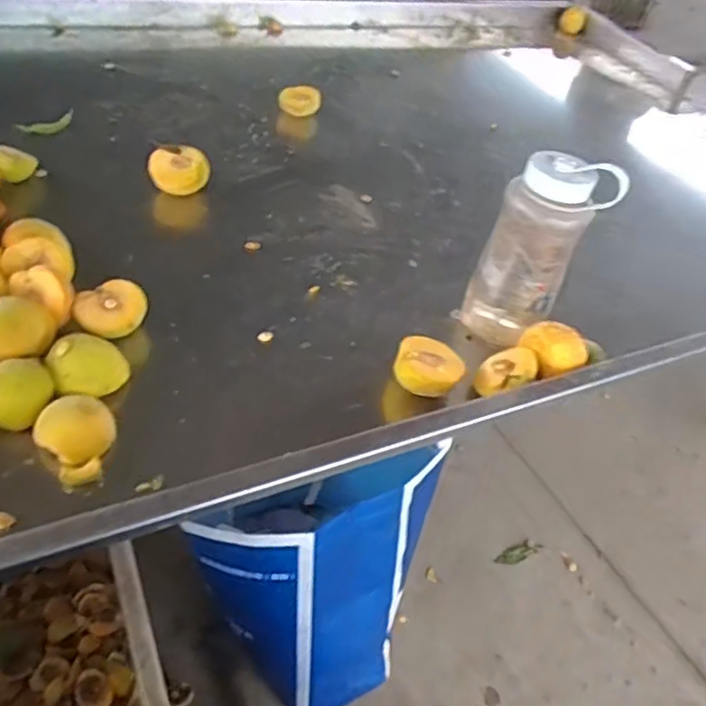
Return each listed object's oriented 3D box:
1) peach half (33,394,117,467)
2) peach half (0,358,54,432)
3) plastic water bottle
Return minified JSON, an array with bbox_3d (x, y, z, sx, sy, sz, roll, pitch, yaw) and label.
[{"bbox_3d":[-0.229,0.062,0.531,0.050,0.038,0.051,23,45,12],"label":"peach half"},{"bbox_3d":[-0.284,0.035,0.540,0.057,0.029,0.052,6,44,-6],"label":"peach half"},{"bbox_3d":[0.181,-0.094,0.661,0.087,0.207,0.085,-17,51,-26],"label":"plastic water bottle"}]

